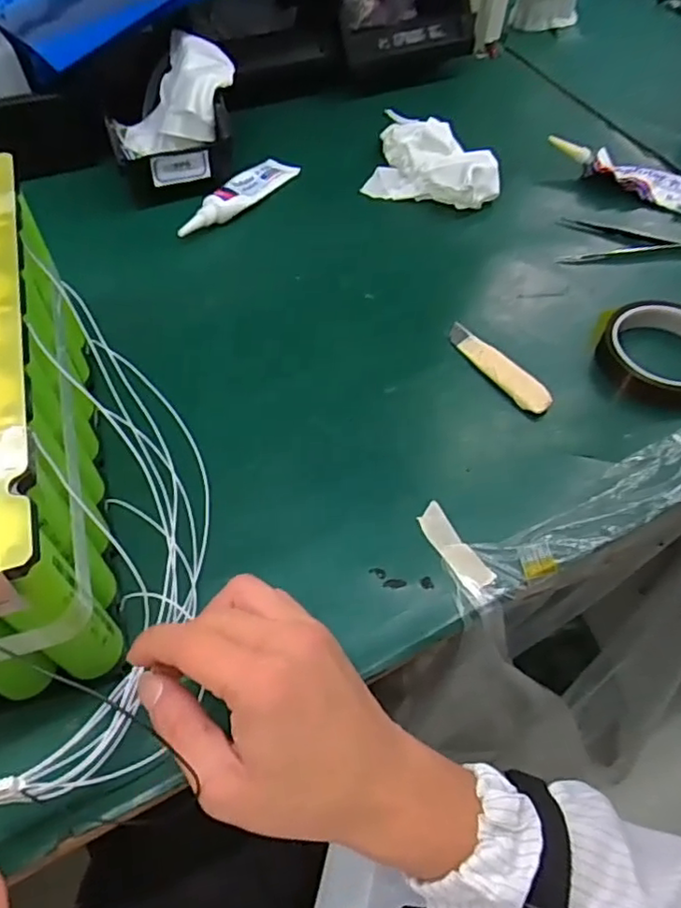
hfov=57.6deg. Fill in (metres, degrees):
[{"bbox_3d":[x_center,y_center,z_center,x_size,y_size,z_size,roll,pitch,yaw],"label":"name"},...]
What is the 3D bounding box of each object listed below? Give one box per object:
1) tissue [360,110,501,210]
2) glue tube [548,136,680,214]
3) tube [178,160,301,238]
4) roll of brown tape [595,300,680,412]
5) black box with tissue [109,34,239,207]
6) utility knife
[{"bbox_3d":[0.088,-0.270,0.573,0.121,0.047,0.072,21,58,10],"label":"tissue"},{"bbox_3d":[0.264,-0.258,0.580,0.145,0.034,0.044,22,60,12],"label":"glue tube"},{"bbox_3d":[-0.095,-0.237,0.563,0.033,0.015,0.143,35,62,18],"label":"tube"},{"bbox_3d":[0.240,-0.074,0.463,0.088,0.034,0.082,1,57,-2],"label":"roll of brown tape"},{"bbox_3d":[-0.153,-0.309,0.569,0.116,0.074,0.139,-13,58,-11],"label":"black box with tissue"},{"bbox_3d":[0.118,-0.067,0.464,0.022,0.009,0.099,-30,63,-21],"label":"utility knife"}]

